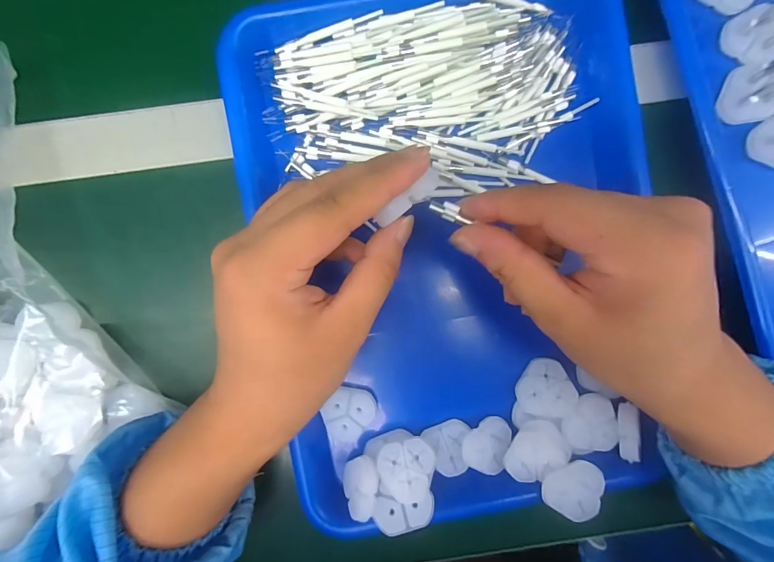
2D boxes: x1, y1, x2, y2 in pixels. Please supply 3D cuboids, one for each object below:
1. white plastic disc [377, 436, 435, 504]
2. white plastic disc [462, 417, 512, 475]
[{"bbox_3d":[0.013,0.119,0.245,0.035,0.004,0.035,-1,63,2],"label":"white plastic disc"},{"bbox_3d":[0.067,0.107,0.257,0.030,0.009,0.035,25,91,-2],"label":"white plastic disc"}]

